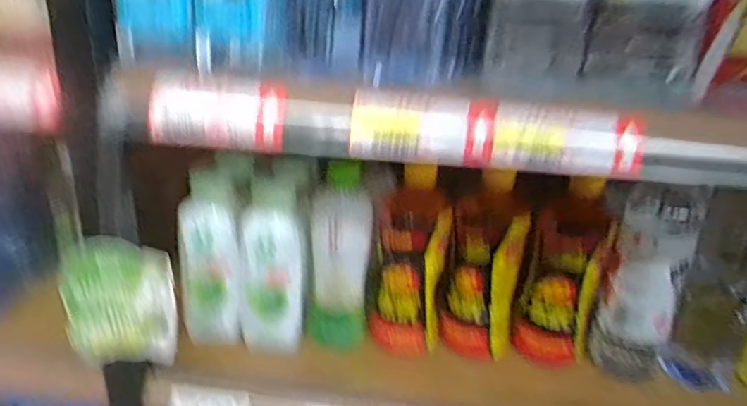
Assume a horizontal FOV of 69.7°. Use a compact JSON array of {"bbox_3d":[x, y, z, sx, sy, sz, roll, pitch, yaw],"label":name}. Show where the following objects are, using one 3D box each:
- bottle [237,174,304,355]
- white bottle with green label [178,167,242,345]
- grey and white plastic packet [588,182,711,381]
[{"bbox_3d":[-0.096,0.062,0.506,0.059,0.169,0.035,1,22,-4],"label":"bottle"},{"bbox_3d":[-0.158,0.053,0.523,0.056,0.157,0.065,-6,24,-21],"label":"white bottle with green label"},{"bbox_3d":[0.244,0.074,0.485,0.066,0.192,0.049,18,27,34],"label":"grey and white plastic packet"}]

